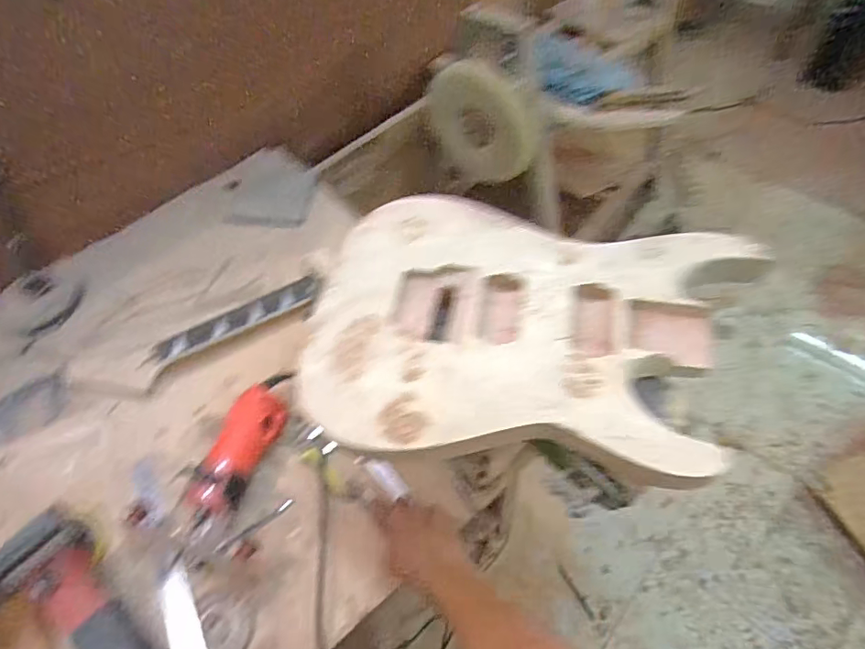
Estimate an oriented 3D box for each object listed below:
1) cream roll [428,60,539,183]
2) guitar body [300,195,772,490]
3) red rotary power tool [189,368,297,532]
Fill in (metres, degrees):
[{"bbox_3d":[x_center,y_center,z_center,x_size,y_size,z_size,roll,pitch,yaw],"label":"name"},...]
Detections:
[{"bbox_3d":[0.120,-0.449,1.178,0.217,0.255,0.061,-14,16,37],"label":"cream roll"},{"bbox_3d":[0.084,-0.007,0.502,0.382,0.039,0.272,12,57,12],"label":"guitar body"},{"bbox_3d":[-0.264,0.178,0.723,0.060,0.075,0.210,15,58,14],"label":"red rotary power tool"}]

